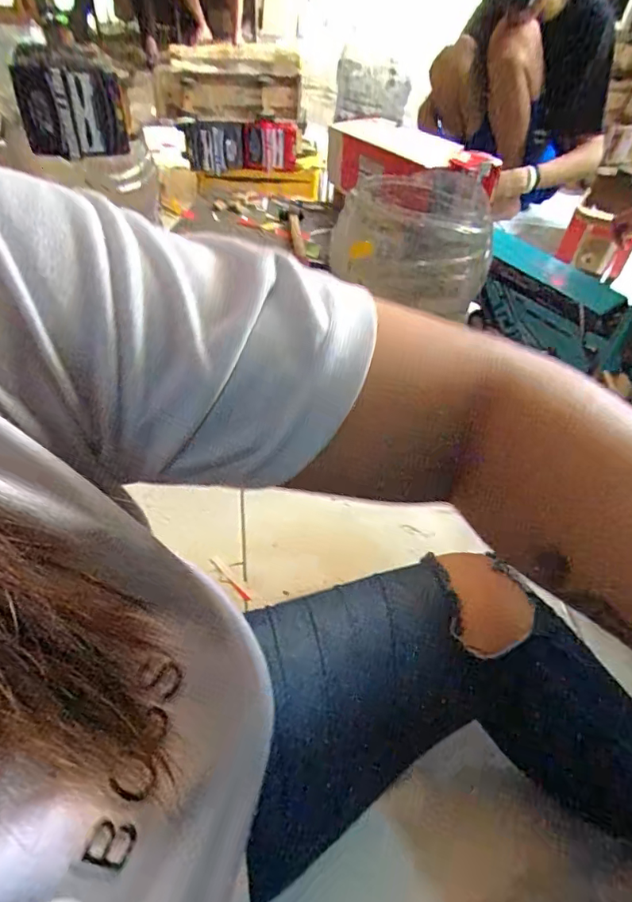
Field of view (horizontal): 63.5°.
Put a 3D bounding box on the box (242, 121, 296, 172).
[{"bbox_3d":[-0.122,-0.794,1.331,0.136,0.114,0.045,0,47,-6],"label":"box"}]

